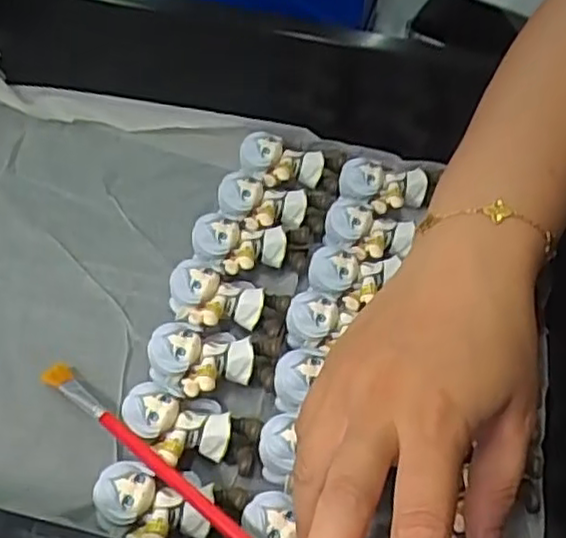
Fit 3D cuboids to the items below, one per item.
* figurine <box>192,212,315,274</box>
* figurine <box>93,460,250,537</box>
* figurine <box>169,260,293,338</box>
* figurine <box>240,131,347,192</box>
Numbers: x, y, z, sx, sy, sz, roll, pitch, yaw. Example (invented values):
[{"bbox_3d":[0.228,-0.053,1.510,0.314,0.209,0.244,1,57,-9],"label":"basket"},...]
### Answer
[{"bbox_3d":[-0.014,-0.012,0.383,0.068,0.021,0.032,5,52,-17],"label":"figurine"},{"bbox_3d":[-0.048,0.102,0.293,0.062,0.020,0.033,6,53,1],"label":"figurine"},{"bbox_3d":[-0.029,0.018,0.361,0.060,0.026,0.038,20,54,11],"label":"figurine"},{"bbox_3d":[0.005,-0.063,0.424,0.062,0.020,0.030,8,53,3],"label":"figurine"}]

